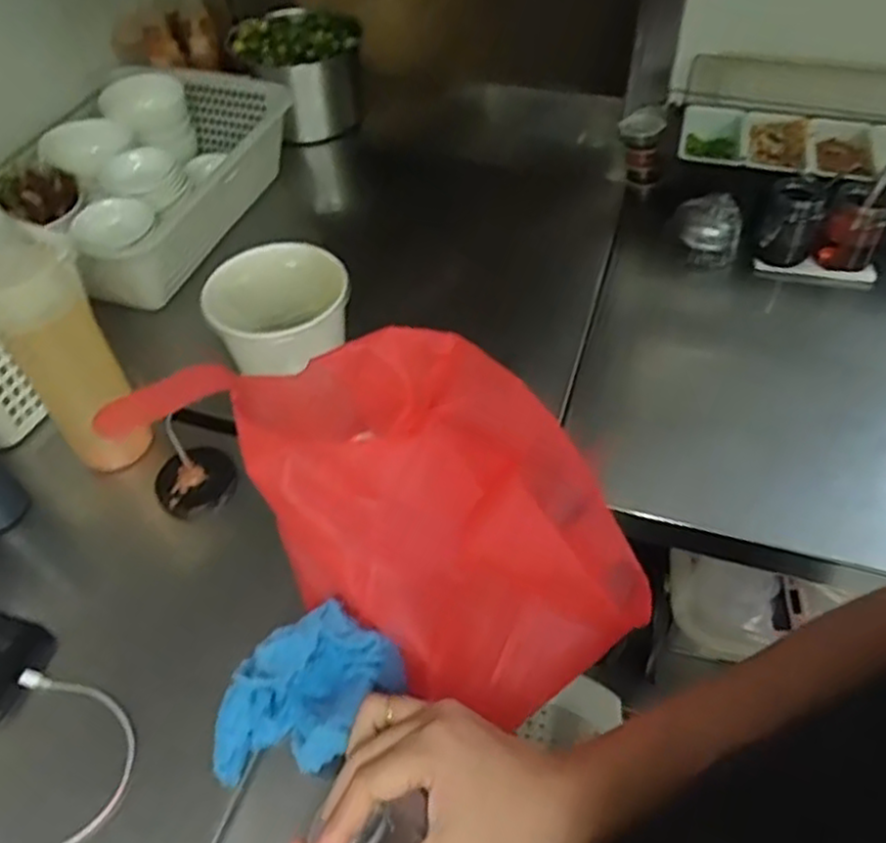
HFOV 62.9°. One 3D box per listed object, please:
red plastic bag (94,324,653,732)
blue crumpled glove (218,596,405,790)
[{"bbox_3d":[-0.013,0.042,0.463,0.288,0.124,0.181,30,57,24],"label":"red plastic bag"},{"bbox_3d":[-0.097,0.192,0.500,0.130,0.053,0.084,-33,56,-23],"label":"blue crumpled glove"}]

